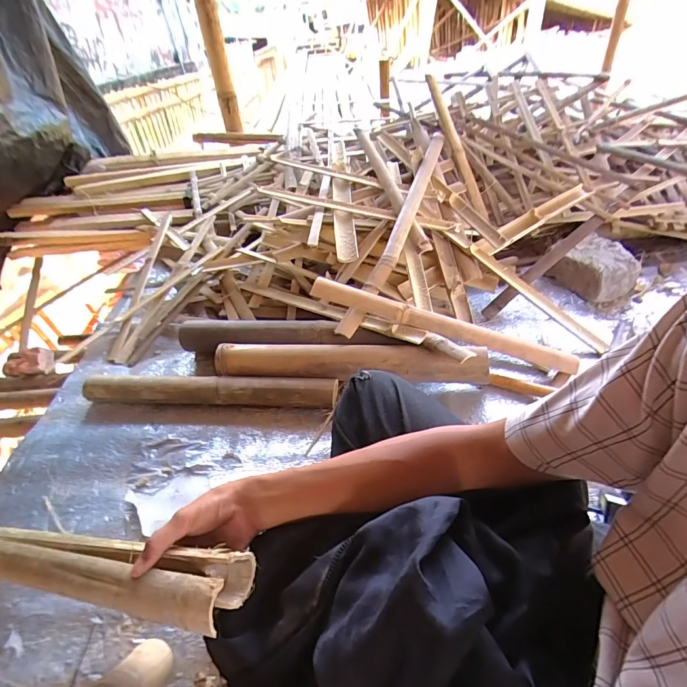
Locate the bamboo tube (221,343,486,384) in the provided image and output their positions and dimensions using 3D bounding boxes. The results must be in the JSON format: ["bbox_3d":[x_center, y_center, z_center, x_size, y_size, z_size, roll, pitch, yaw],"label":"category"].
[{"bbox_3d":[0.003,0.030,0.751,0.521,0.052,0.064,2,40,8],"label":"bamboo tube"}]

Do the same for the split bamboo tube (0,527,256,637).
[{"bbox_3d":[-0.327,0.262,0.468,0.487,0.044,0.064,-6,36,23],"label":"split bamboo tube"}]

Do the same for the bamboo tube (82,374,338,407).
[{"bbox_3d":[-0.268,0.091,0.779,0.509,0.045,0.049,1,39,8],"label":"bamboo tube"}]

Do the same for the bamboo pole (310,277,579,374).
[{"bbox_3d":[0.169,-0.039,0.760,0.478,0.042,0.051,17,42,1],"label":"bamboo pole"}]

